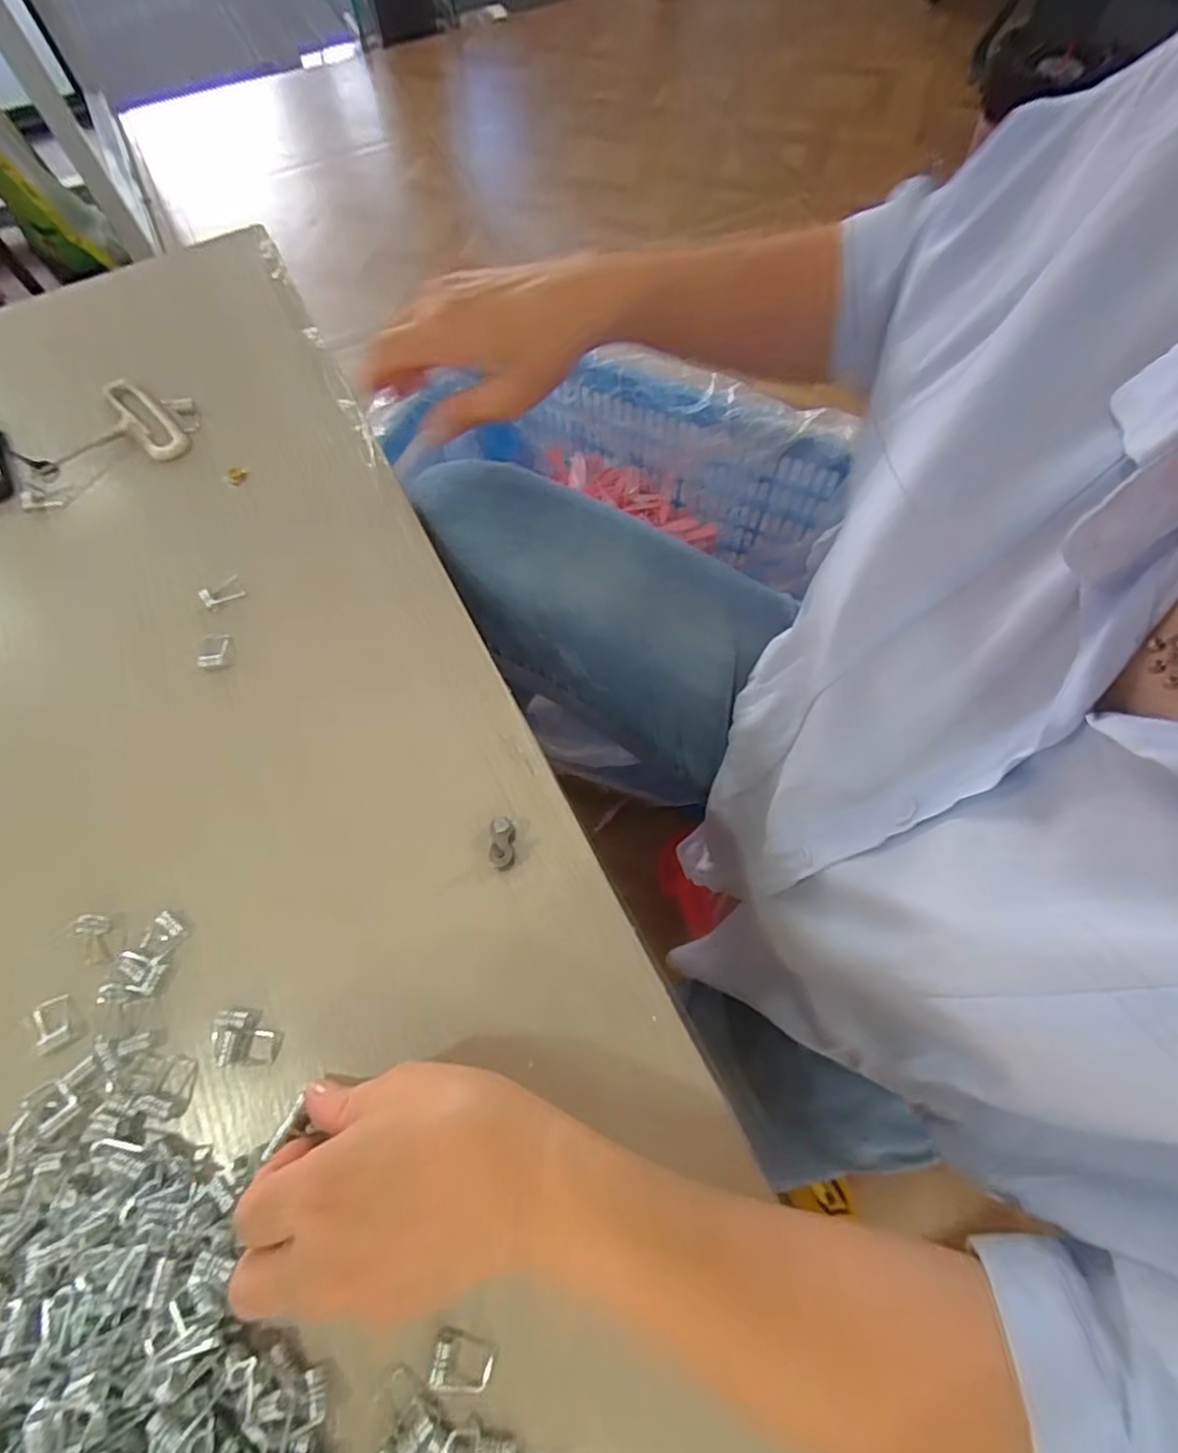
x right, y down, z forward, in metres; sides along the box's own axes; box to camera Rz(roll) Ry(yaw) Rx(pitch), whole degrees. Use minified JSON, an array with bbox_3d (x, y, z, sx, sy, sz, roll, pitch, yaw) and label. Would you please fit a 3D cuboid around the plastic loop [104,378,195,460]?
[{"bbox_3d":[-0.289,-0.209,0.425,0.085,0.007,0.043,40,74,15],"label":"plastic loop"}]

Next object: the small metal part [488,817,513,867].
[{"bbox_3d":[-0.042,0.057,0.311,0.011,0.013,0.023,-3,68,0],"label":"small metal part"}]

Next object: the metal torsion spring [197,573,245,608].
[{"bbox_3d":[-0.216,-0.079,0.376,0.023,0.004,0.016,-32,71,-12],"label":"metal torsion spring"}]

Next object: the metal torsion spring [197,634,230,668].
[{"bbox_3d":[-0.210,-0.043,0.358,0.017,0.004,0.020,-6,68,-2],"label":"metal torsion spring"}]

